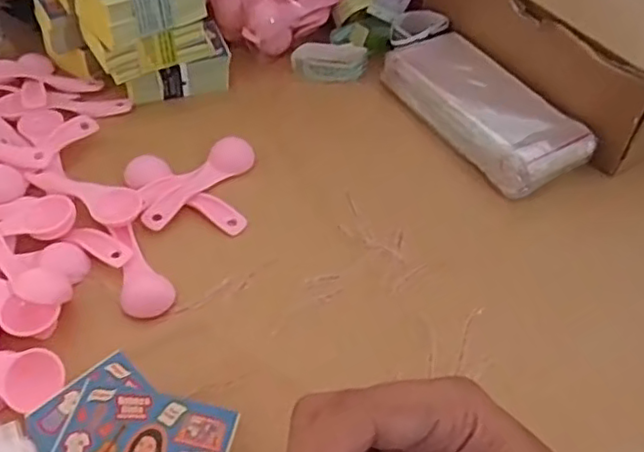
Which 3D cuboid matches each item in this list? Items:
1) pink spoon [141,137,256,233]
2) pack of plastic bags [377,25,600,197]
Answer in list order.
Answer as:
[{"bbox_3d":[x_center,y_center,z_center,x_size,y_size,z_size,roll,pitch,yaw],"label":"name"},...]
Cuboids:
[{"bbox_3d":[-0.097,-0.036,0.502,0.028,0.020,0.106,34,55,26],"label":"pink spoon"},{"bbox_3d":[0.137,-0.102,0.563,0.084,0.047,0.189,-26,53,-23],"label":"pack of plastic bags"}]

